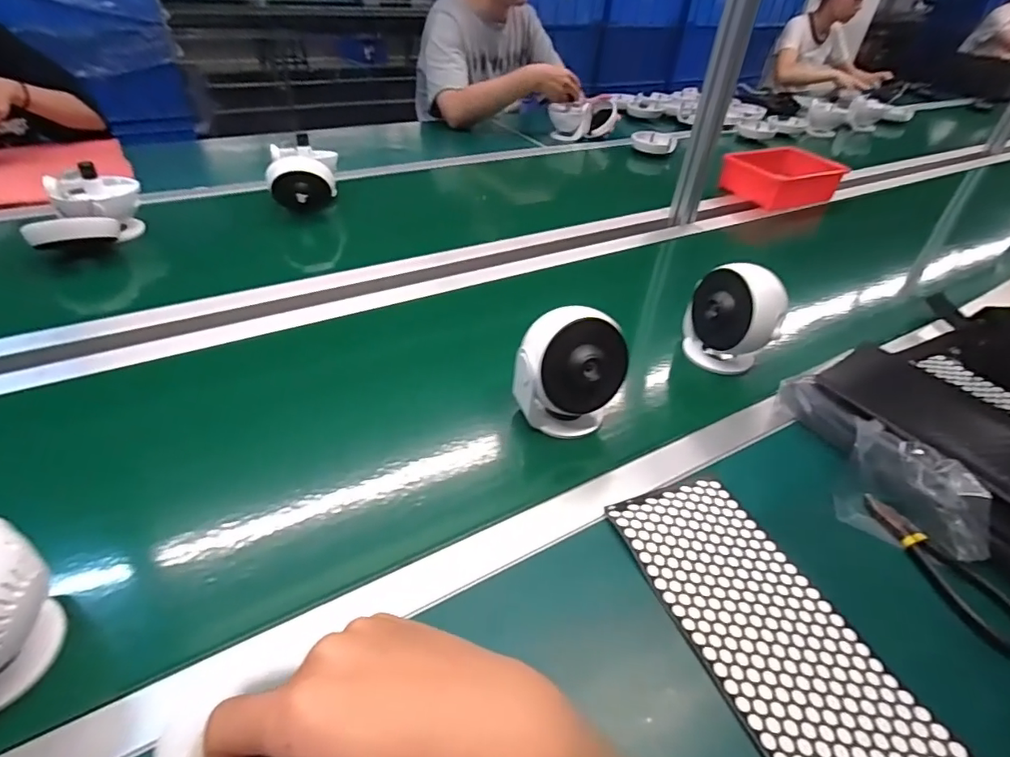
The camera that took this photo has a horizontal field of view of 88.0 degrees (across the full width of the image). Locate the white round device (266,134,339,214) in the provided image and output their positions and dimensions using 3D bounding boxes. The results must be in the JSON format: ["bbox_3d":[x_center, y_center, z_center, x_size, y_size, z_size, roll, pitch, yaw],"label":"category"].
[{"bbox_3d":[-0.376,-0.383,0.989,0.114,0.099,0.118,-3,40,-10],"label":"white round device"}]

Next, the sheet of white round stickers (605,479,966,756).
[{"bbox_3d":[0.219,0.211,0.418,0.128,0.013,0.313,-12,43,-20],"label":"sheet of white round stickers"}]

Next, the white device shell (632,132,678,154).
[{"bbox_3d":[0.407,-0.649,1.433,0.119,0.041,0.039,14,40,9],"label":"white device shell"}]

